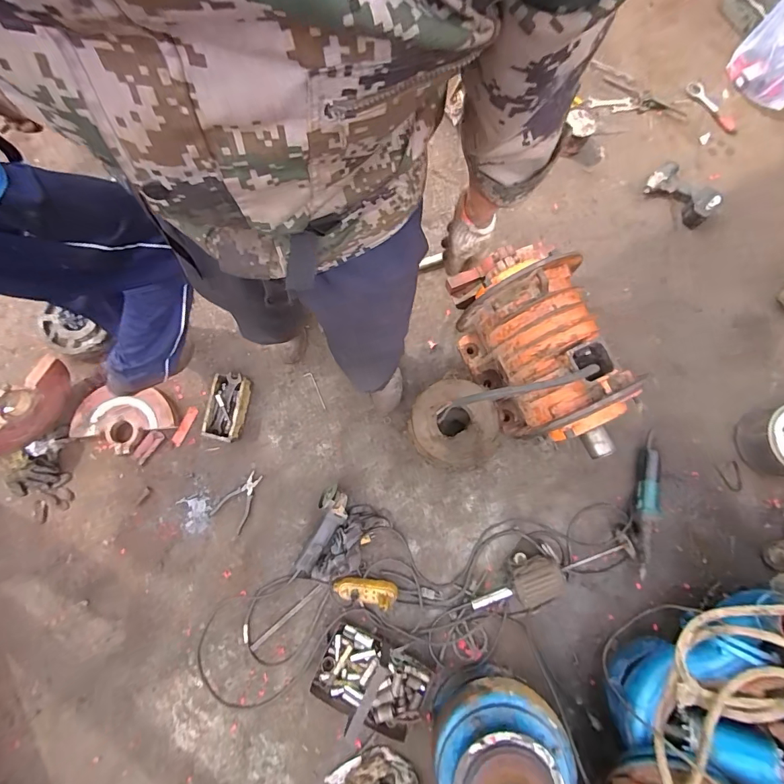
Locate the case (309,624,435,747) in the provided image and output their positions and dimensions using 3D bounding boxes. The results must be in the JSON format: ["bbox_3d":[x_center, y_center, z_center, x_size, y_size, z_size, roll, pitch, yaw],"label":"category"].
[{"bbox_3d":[-0.060,0.833,1.109,0.308,0.168,0.233,24,81,5],"label":"case"}]

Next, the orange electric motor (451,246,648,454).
[{"bbox_3d":[0.415,-0.114,1.148,0.309,0.340,0.609,-24,80,-3],"label":"orange electric motor"}]

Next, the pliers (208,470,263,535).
[{"bbox_3d":[-0.485,0.343,1.295,0.116,0.009,0.190,33,82,6],"label":"pliers"}]

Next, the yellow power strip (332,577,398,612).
[{"bbox_3d":[-0.080,0.596,1.207,0.190,0.057,0.067,8,80,2],"label":"yellow power strip"}]

